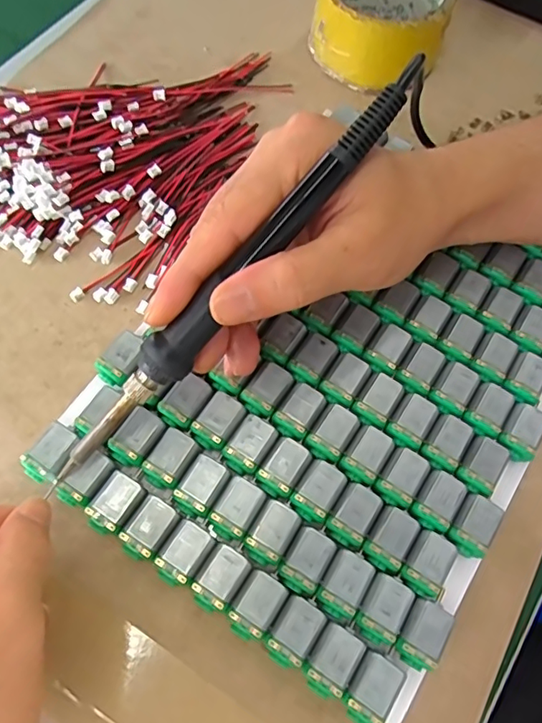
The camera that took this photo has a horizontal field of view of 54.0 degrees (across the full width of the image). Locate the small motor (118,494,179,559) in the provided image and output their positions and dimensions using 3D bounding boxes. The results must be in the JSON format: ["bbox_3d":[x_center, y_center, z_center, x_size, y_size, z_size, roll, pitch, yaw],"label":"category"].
[{"bbox_3d":[-0.055,0.076,0.243,0.018,0.016,0.026,30,71,9],"label":"small motor"}]

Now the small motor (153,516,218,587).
[{"bbox_3d":[-0.038,0.086,0.240,0.018,0.016,0.026,32,71,10],"label":"small motor"}]

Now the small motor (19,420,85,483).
[{"bbox_3d":[-0.102,0.044,0.252,0.019,0.017,0.027,31,71,9],"label":"small motor"}]

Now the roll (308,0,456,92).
[{"bbox_3d":[0.073,-0.227,0.346,0.082,0.044,0.085,16,69,4],"label":"roll"}]

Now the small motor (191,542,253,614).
[{"bbox_3d":[-0.022,0.096,0.237,0.018,0.016,0.027,30,71,9],"label":"small motor"}]

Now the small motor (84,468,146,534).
[{"bbox_3d":[-0.070,0.064,0.246,0.018,0.016,0.030,31,71,10],"label":"small motor"}]

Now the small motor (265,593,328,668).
[{"bbox_3d":[0.010,0.116,0.231,0.018,0.016,0.027,30,71,9],"label":"small motor"}]

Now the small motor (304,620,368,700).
[{"bbox_3d":[0.027,0.126,0.228,0.018,0.016,0.028,34,71,10],"label":"small motor"}]

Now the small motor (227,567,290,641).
[{"bbox_3d":[-0.006,0.106,0.234,0.018,0.016,0.027,30,71,9],"label":"small motor"}]

